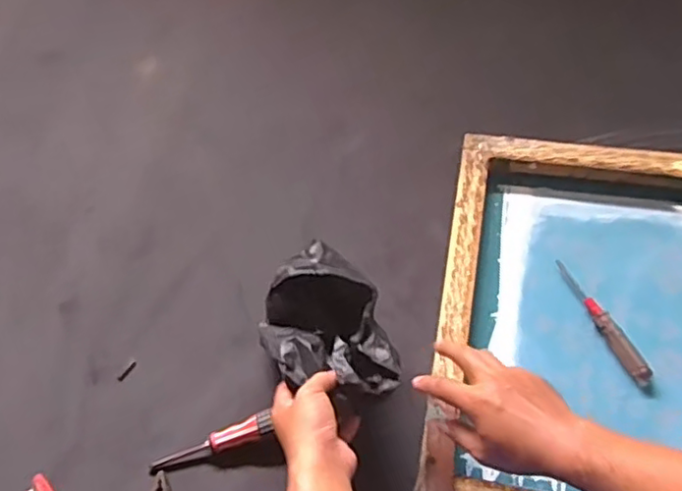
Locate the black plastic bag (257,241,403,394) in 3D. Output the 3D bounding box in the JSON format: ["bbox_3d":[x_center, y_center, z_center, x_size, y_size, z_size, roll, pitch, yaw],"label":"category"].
[{"bbox_3d":[-0.016,0.094,0.680,0.124,0.087,0.163,-23,65,-9],"label":"black plastic bag"}]

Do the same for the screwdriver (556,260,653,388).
[{"bbox_3d":[0.313,0.087,0.754,0.022,0.017,0.171,-24,62,-7],"label":"screwdriver"}]

